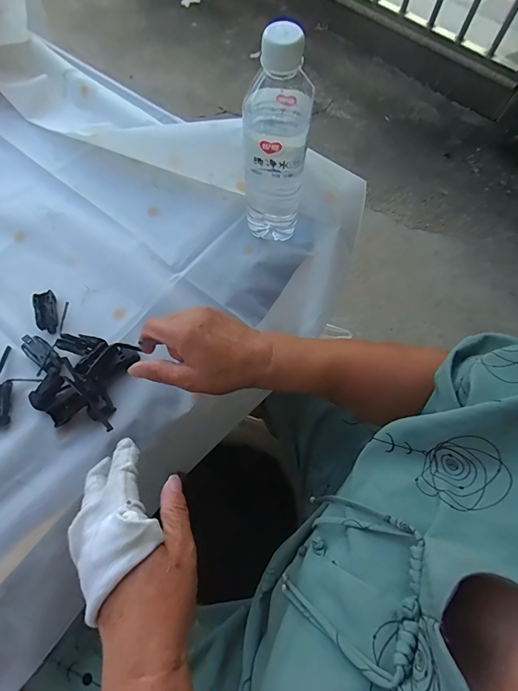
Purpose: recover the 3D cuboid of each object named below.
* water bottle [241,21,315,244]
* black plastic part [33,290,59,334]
[{"bbox_3d":[0.019,-0.198,0.376,0.062,0.208,0.066,6,68,0],"label":"water bottle"},{"bbox_3d":[-0.236,-0.037,0.414,0.021,0.009,0.049,-17,70,-8],"label":"black plastic part"}]

